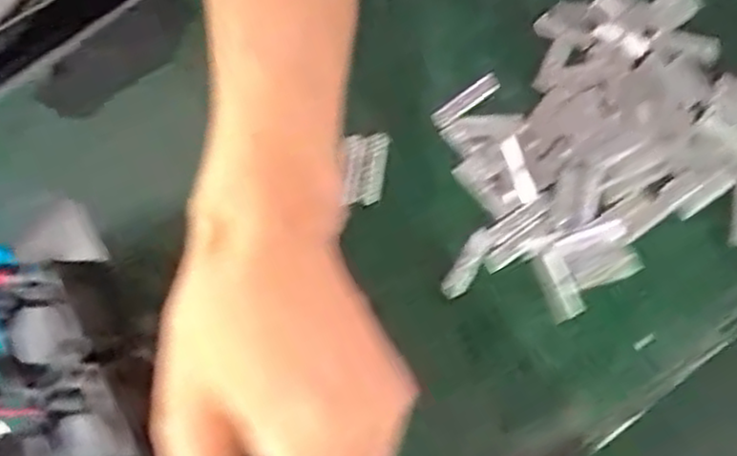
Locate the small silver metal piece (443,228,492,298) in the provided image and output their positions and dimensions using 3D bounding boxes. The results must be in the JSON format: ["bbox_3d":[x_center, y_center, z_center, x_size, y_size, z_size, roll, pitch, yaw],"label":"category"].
[{"bbox_3d":[0.043,0.015,0.322,0.011,0.004,0.033,30,83,1],"label":"small silver metal piece"}]

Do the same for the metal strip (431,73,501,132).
[{"bbox_3d":[0.043,-0.057,0.330,0.033,0.006,0.008,-34,86,-6],"label":"metal strip"}]

